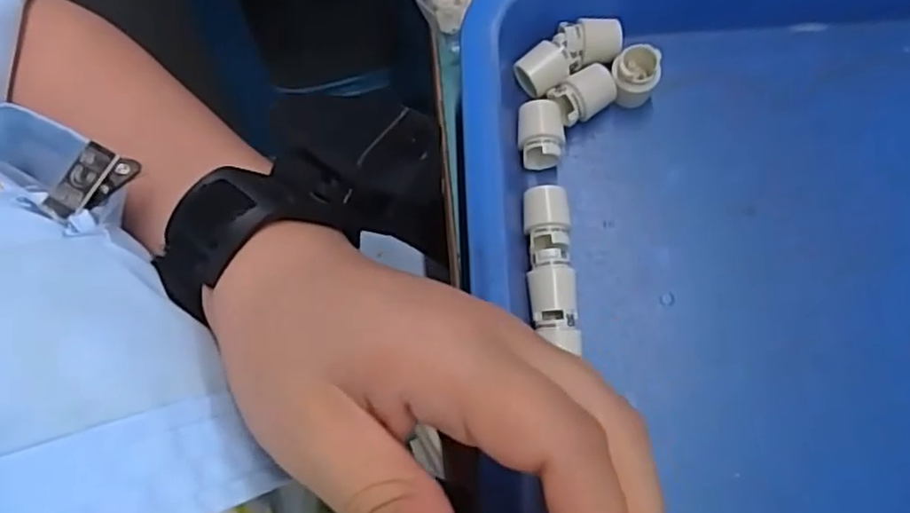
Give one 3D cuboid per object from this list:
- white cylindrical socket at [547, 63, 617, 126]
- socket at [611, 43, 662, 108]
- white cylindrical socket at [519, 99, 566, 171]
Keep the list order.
[{"bbox_3d":[0.059,-0.074,0.318,0.029,0.016,0.019,-34,78,-8],"label":"white cylindrical socket"},{"bbox_3d":[0.083,-0.083,0.315,0.021,0.024,0.018,19,77,5],"label":"socket"},{"bbox_3d":[0.040,-0.056,0.313,0.021,0.018,0.029,-2,76,0],"label":"white cylindrical socket"}]

